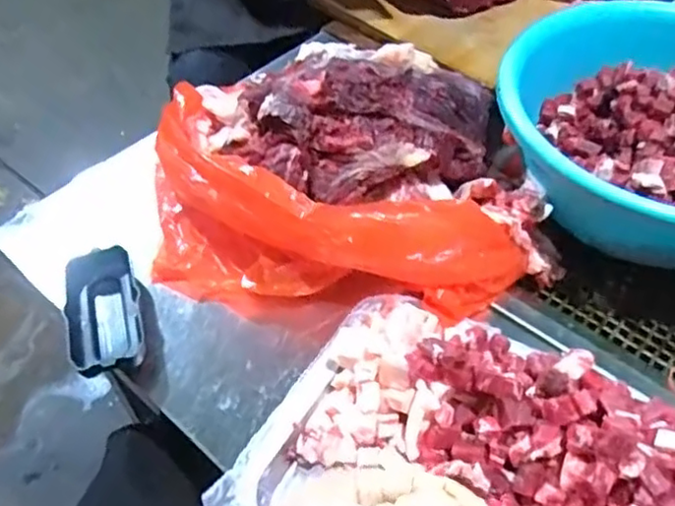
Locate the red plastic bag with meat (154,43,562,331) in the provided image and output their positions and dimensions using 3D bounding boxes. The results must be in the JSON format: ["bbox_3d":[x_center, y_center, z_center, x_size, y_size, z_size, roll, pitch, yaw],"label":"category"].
[{"bbox_3d":[0.011,-0.064,0.522,0.318,0.110,0.200,6,50,7],"label":"red plastic bag with meat"}]

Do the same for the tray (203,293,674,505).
[{"bbox_3d":[0.106,0.132,0.360,0.309,0.053,0.210,23,54,20],"label":"tray"}]

